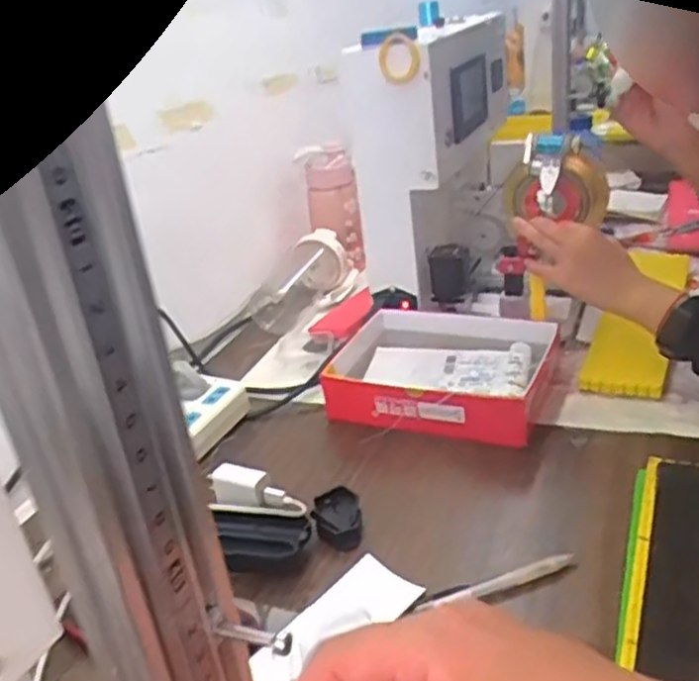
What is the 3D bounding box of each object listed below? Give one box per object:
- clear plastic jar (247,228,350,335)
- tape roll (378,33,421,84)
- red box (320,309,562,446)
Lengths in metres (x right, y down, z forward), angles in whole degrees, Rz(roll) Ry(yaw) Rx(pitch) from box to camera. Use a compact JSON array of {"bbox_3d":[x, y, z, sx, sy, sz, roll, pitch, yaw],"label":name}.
[{"bbox_3d":[-0.069,-0.086,1.056,0.073,0.077,0.180,6,29,26],"label":"clear plastic jar"},{"bbox_3d":[0.053,-0.306,0.802,0.051,0.051,0.010,15,33,36],"label":"tape roll"},{"bbox_3d":[0.099,0.032,0.796,0.224,0.051,0.177,5,29,22],"label":"red box"}]

